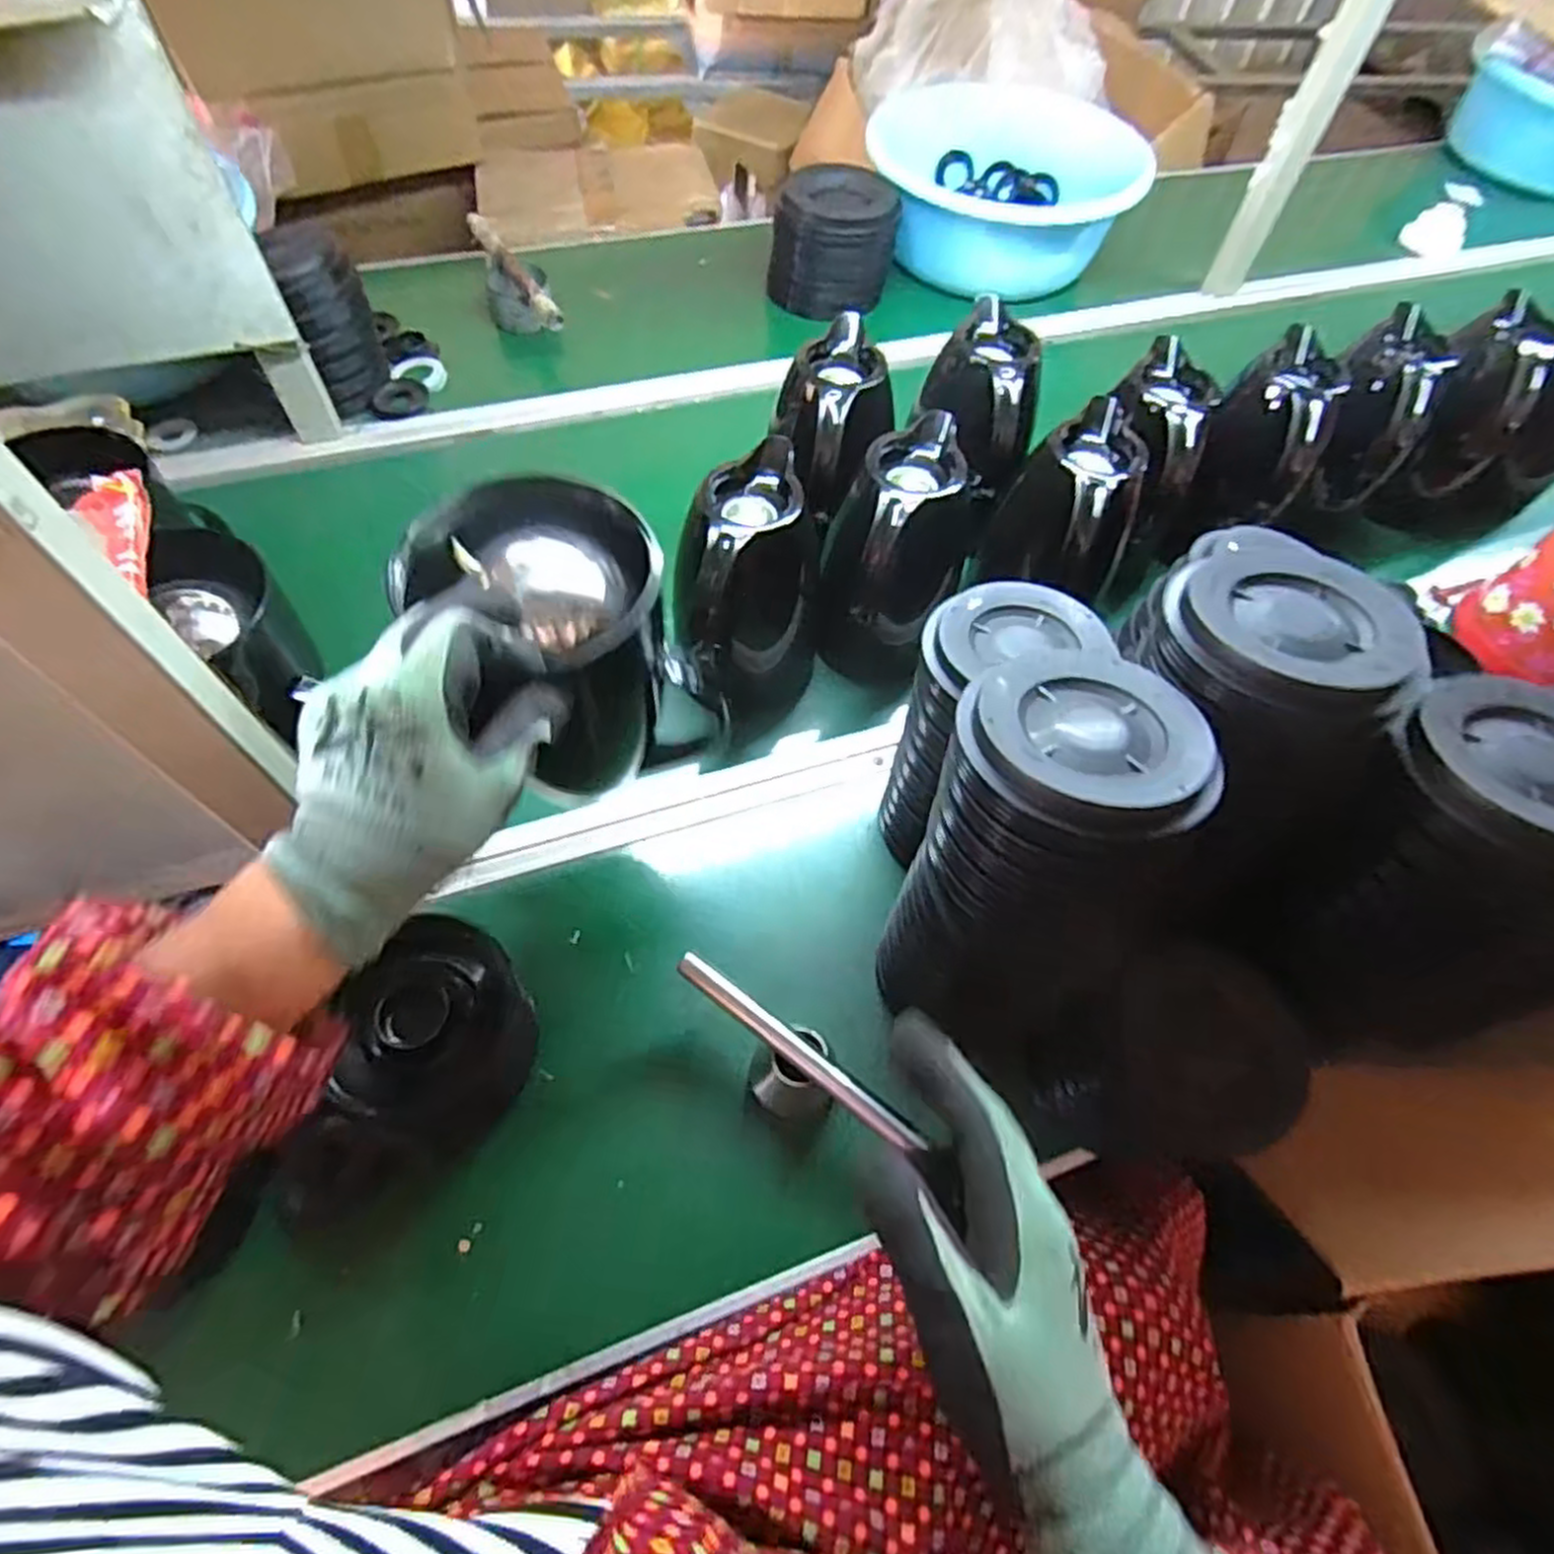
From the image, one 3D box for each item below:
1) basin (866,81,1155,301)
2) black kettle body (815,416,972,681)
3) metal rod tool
[{"bbox_3d":[0.322,-0.838,1.131,0.386,0.135,0.335,-1,60,-3],"label":"basin"},{"bbox_3d":[0.095,-0.169,0.690,0.111,0.219,0.161,16,60,7],"label":"black kettle body"},{"bbox_3d":[0.013,0.179,0.516,0.191,0.010,0.015,36,64,12],"label":"metal rod tool"}]

